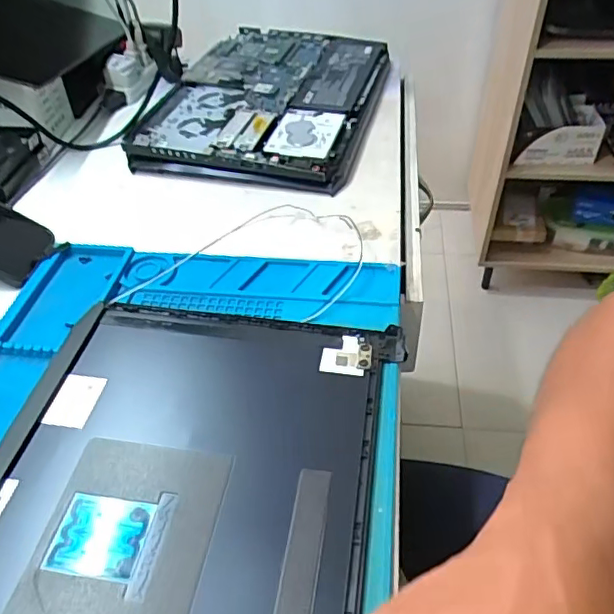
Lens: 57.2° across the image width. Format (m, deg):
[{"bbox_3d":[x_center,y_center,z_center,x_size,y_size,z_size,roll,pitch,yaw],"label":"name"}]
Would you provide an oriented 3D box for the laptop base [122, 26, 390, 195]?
[{"bbox_3d":[-0.051,-0.299,0.764,0.297,0.029,0.447,9,45,12],"label":"laptop base"}]

